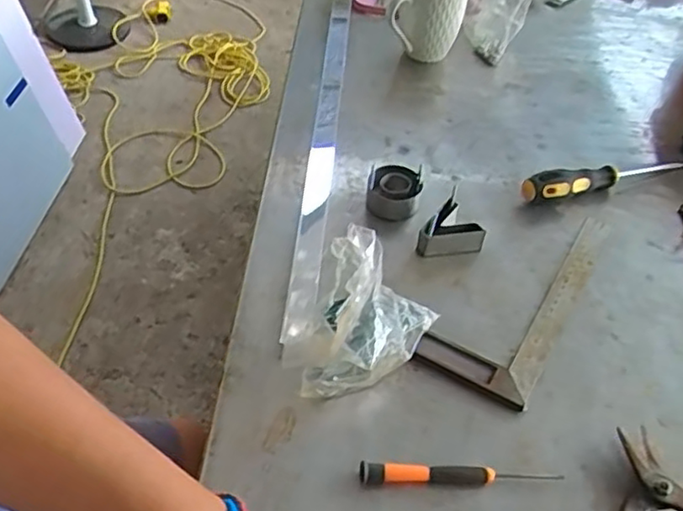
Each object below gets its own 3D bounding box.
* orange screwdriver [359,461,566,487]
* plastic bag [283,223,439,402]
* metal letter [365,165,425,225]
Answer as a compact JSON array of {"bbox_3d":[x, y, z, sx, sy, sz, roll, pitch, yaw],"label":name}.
[{"bbox_3d":[0.085,0.158,0.482,0.143,0.013,0.013,1,47,-2],"label":"orange screwdriver"},{"bbox_3d":[0.017,0.052,0.531,0.096,0.079,0.120,17,49,13],"label":"plastic bag"},{"bbox_3d":[0.054,-0.062,0.677,0.052,0.039,0.051,2,47,-2],"label":"metal letter"}]

